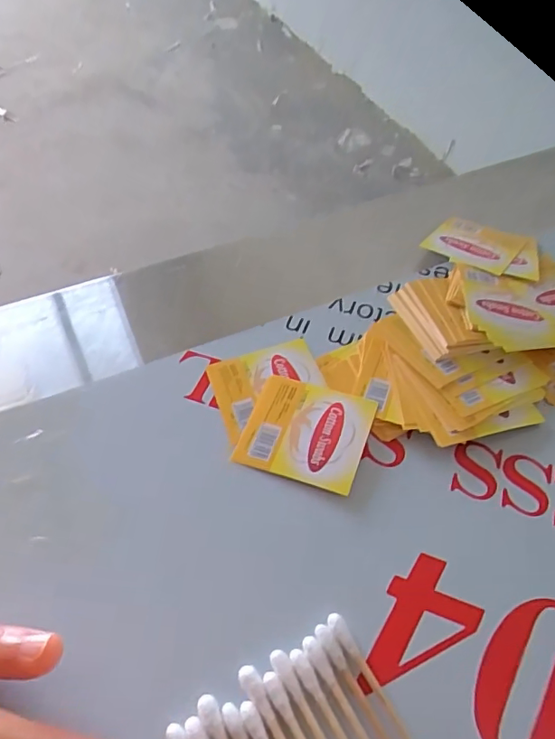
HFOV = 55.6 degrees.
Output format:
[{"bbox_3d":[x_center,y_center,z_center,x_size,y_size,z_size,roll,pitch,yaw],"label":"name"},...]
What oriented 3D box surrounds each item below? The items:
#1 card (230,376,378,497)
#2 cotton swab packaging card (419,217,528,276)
[{"bbox_3d":[0.010,0.023,0.194,0.044,0.004,0.039,17,55,11],"label":"card"},{"bbox_3d":[0.094,-0.061,0.253,0.038,0.004,0.039,30,52,22],"label":"cotton swab packaging card"}]

